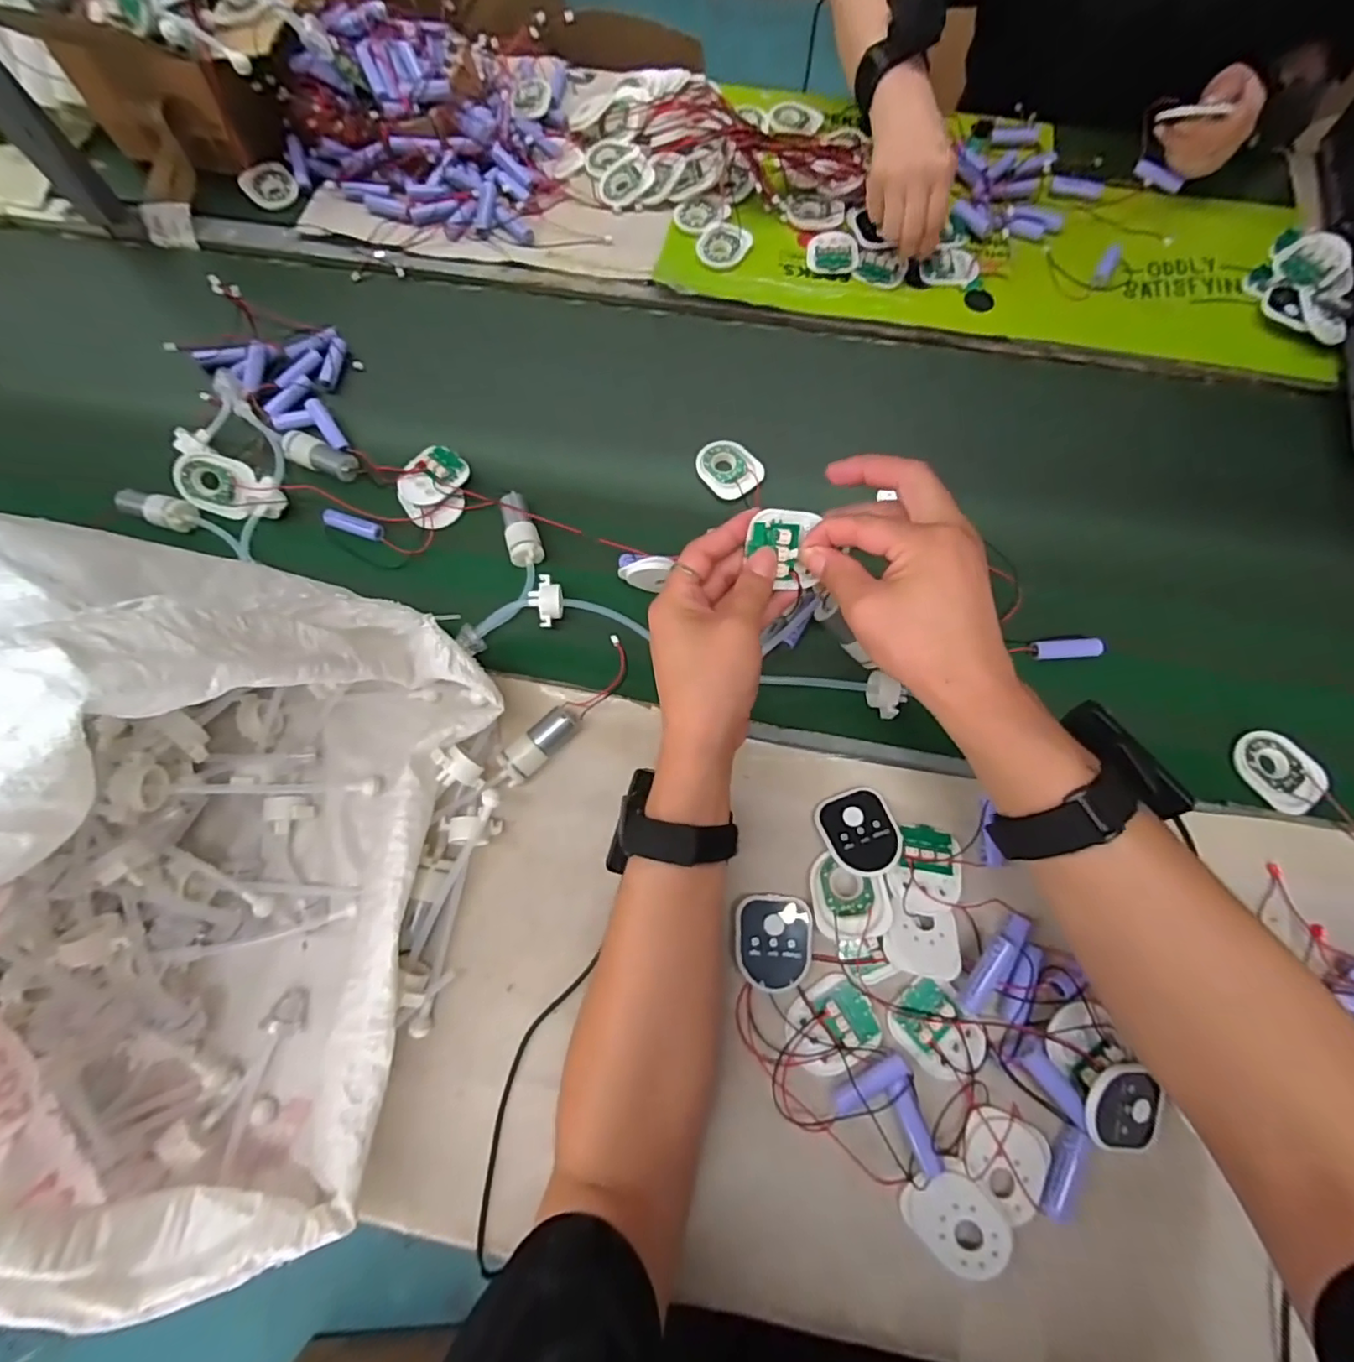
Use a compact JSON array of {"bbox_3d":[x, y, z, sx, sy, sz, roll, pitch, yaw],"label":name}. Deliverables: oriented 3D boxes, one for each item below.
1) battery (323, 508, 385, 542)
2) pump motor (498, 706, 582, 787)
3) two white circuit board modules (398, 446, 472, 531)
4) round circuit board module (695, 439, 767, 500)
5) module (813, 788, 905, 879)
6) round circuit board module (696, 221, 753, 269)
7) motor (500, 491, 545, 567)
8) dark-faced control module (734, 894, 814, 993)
[{"bbox_3d":[-0.276,-0.132,0.502,0.054,0.013,0.017,18,75,6],"label":"battery"},{"bbox_3d":[-0.098,0.045,0.421,0.022,0.025,0.063,43,79,12],"label":"pump motor"},{"bbox_3d":[-0.208,-0.168,0.506,0.056,0.020,0.067,30,77,9],"label":"two white circuit board modules"},{"bbox_3d":[0.049,-0.186,0.512,0.049,0.015,0.065,-34,76,-8],"label":"round circuit board module"},{"bbox_3d":[0.124,0.102,0.398,0.049,0.011,0.057,-18,75,-4],"label":"module"},{"bbox_3d":[0.045,-0.437,0.587,0.047,0.009,0.052,34,77,10],"label":"round circuit board module"},{"bbox_3d":[-0.129,-0.125,0.489,0.027,0.021,0.065,-15,74,-4],"label":"motor"},{"bbox_3d":[0.063,0.171,0.386,0.050,0.007,0.056,0,74,1],"label":"dark-faced control module"}]

